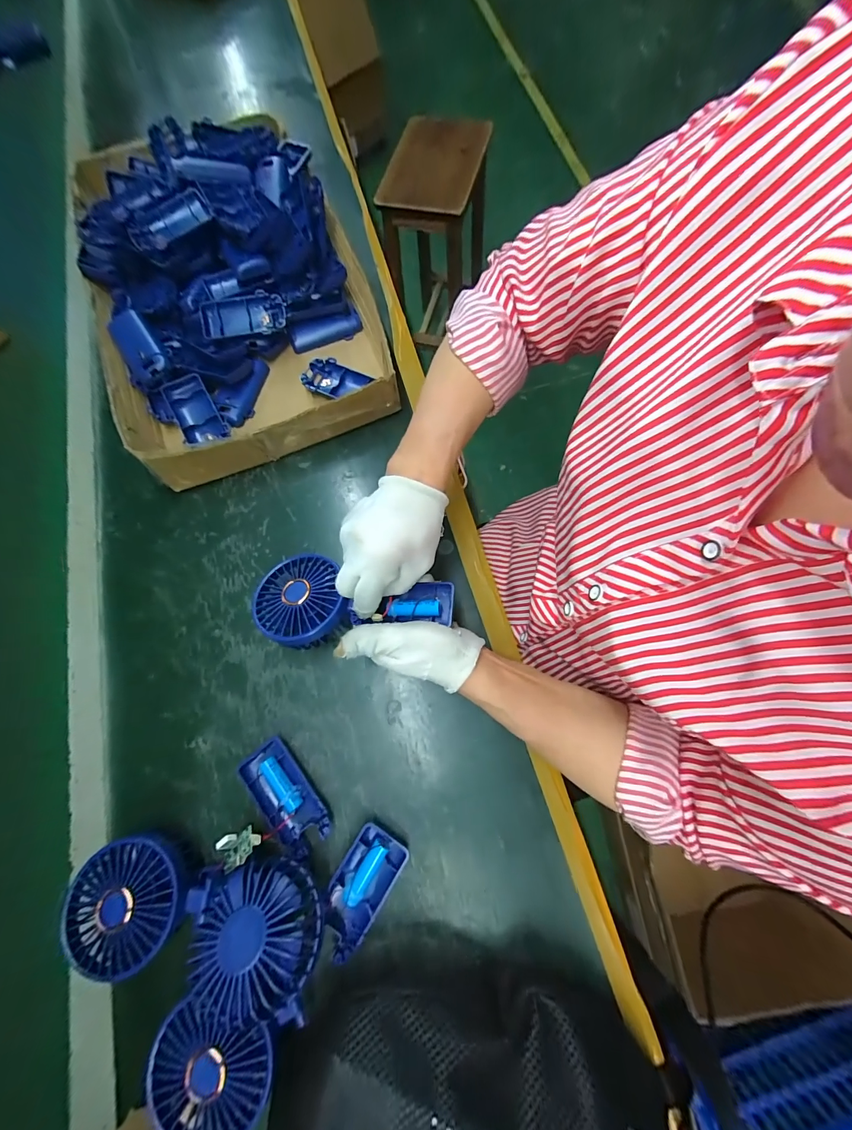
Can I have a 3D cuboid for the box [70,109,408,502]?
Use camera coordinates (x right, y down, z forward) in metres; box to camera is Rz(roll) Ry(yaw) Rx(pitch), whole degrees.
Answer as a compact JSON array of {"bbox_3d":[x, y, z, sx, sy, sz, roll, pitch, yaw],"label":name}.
[{"bbox_3d":[-0.252,-0.363,0.475,0.313,0.087,0.501,-20,75,-4],"label":"box"}]

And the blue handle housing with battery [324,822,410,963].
[{"bbox_3d":[-0.056,0.273,0.320,0.046,0.014,0.090,32,77,10],"label":"blue handle housing with battery"}]

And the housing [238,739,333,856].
[{"bbox_3d":[-0.127,0.208,0.340,0.044,0.014,0.096,-41,77,-9],"label":"housing"}]

